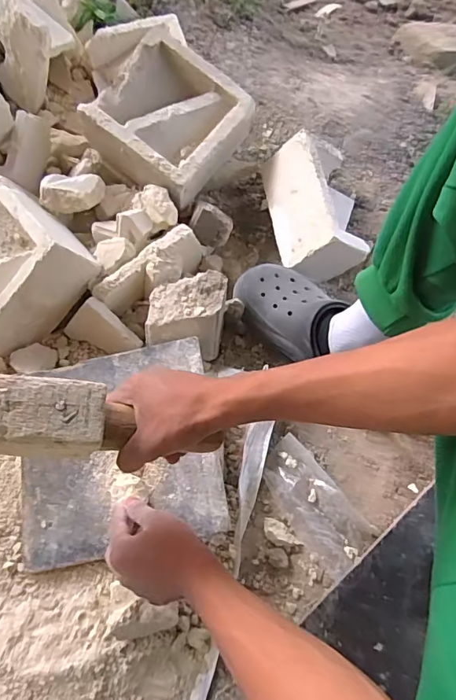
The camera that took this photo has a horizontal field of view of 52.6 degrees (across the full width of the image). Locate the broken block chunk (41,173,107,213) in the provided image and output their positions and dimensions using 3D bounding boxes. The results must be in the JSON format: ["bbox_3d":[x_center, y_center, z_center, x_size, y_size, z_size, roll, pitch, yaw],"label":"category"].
[{"bbox_3d":[-0.239,-0.243,0.707,0.093,0.036,0.061,-7,69,-4],"label":"broken block chunk"}]

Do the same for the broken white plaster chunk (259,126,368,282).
[{"bbox_3d":[0.135,-0.230,0.749,0.098,0.114,0.213,5,67,-39],"label":"broken white plaster chunk"}]

